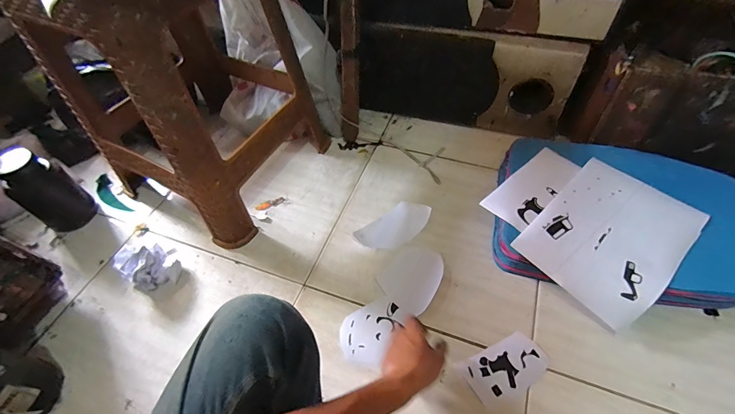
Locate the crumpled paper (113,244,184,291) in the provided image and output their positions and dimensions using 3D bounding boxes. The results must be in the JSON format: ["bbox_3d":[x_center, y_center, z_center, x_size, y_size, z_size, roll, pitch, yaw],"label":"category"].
[{"bbox_3d":[-0.409,0.102,0.663,0.102,0.072,0.083,26,59,22],"label":"crumpled paper"}]

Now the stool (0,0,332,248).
[{"bbox_3d":[-0.329,-0.226,0.659,0.326,0.466,0.325,23,58,21],"label":"stool"}]

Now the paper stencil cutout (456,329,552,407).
[{"bbox_3d":[0.218,0.249,0.552,0.133,0.004,0.070,-25,55,-14],"label":"paper stencil cutout"}]

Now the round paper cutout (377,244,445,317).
[{"bbox_3d":[0.084,0.125,0.651,0.100,0.013,0.124,29,60,24],"label":"round paper cutout"}]

